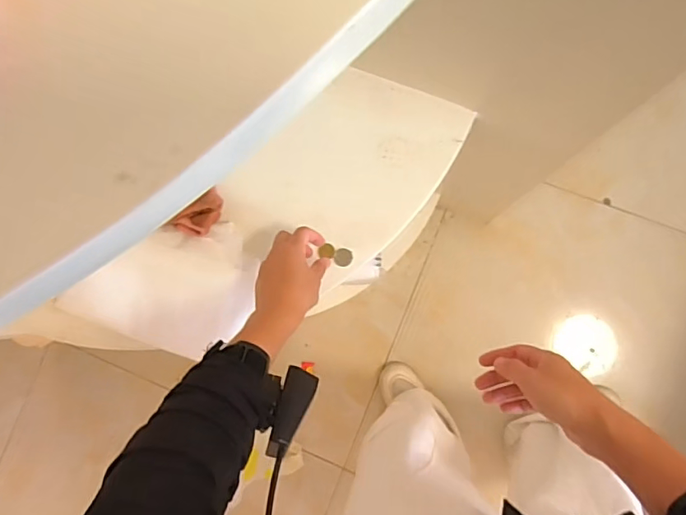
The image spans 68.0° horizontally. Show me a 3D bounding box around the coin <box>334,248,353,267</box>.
[{"bbox_3d":[0.001,0.001,0.604,0.022,0.004,0.021,4,99,-3],"label":"coin"}]

